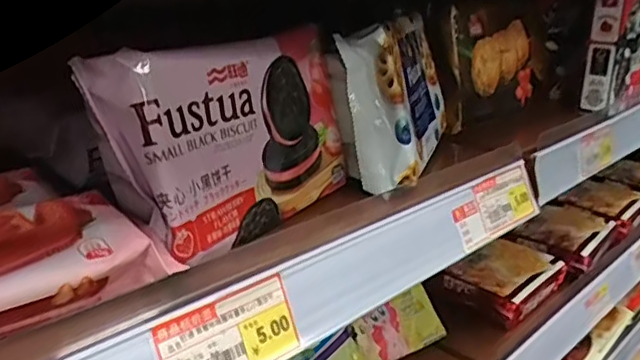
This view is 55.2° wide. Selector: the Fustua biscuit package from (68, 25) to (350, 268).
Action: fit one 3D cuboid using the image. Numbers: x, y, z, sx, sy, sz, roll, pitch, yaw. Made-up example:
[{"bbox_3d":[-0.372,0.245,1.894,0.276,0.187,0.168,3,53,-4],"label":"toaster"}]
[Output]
[{"bbox_3d":[-0.050,-0.024,0.330,0.043,0.100,0.160,1,17,33],"label":"Fustua biscuit package"}]

